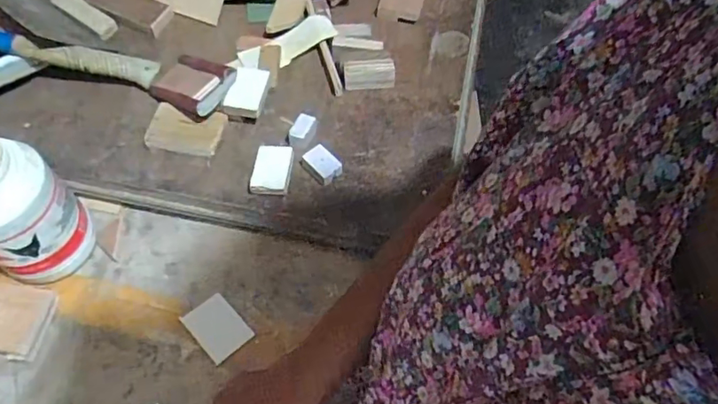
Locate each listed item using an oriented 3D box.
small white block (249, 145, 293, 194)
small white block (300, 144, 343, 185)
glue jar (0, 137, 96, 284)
[{"bbox_3d":[-0.088,-0.034,0.553,0.038,0.018,0.051,9,60,5],"label":"small white block"},{"bbox_3d":[-0.039,-0.040,0.554,0.027,0.013,0.042,-36,66,-19],"label":"small white block"},{"bbox_3d":[-0.318,0.008,0.500,0.080,0.149,0.090,37,67,19],"label":"glue jar"}]

